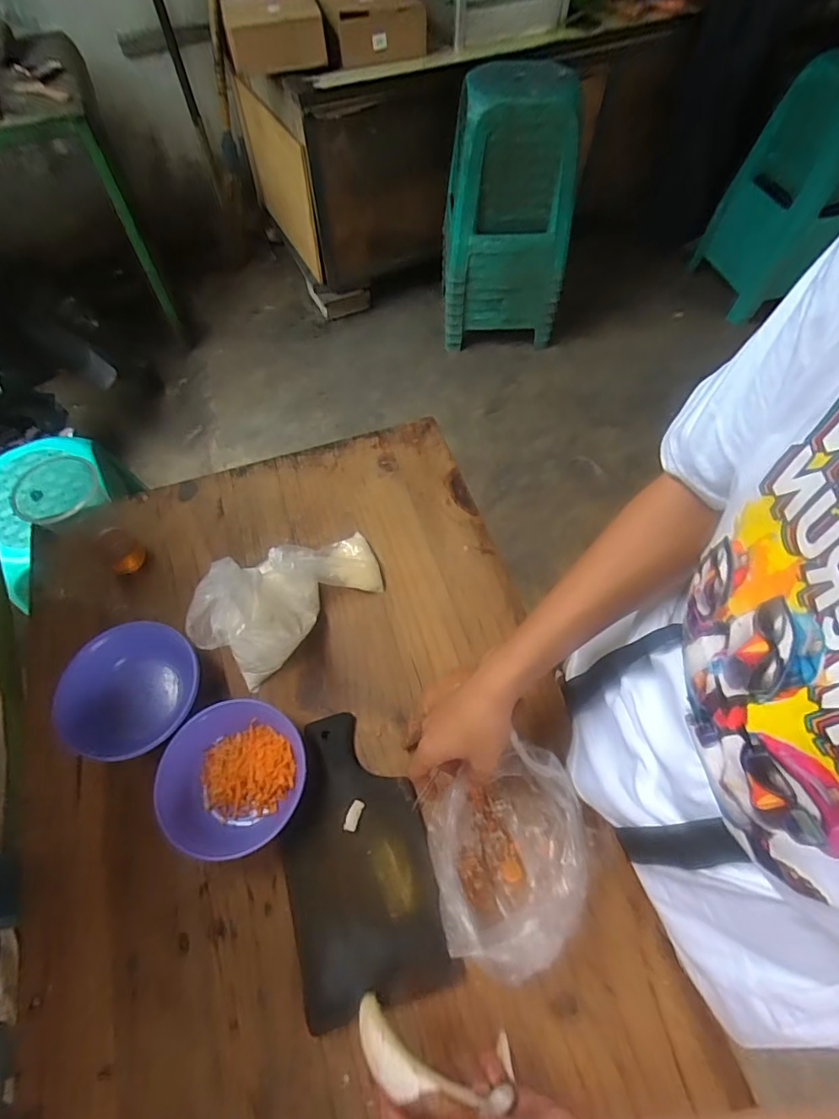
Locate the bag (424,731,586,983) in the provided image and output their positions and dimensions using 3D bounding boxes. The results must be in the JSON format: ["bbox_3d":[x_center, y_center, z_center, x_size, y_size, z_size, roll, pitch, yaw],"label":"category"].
[{"bbox_3d":[0.078,0.268,0.498,0.136,0.086,0.174,20,63,7],"label":"bag"}]

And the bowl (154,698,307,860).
[{"bbox_3d":[-0.191,0.224,0.543,0.141,0.050,0.140,1,63,-2],"label":"bowl"}]

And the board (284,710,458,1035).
[{"bbox_3d":[-0.064,0.284,0.518,0.134,0.016,0.255,-14,61,-11],"label":"board"}]

